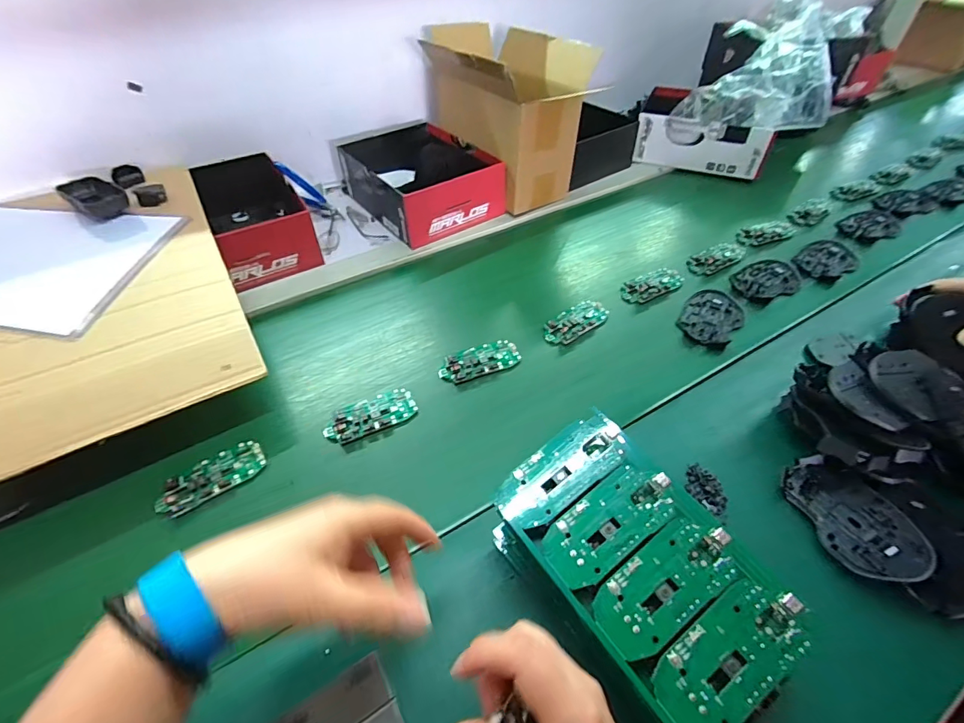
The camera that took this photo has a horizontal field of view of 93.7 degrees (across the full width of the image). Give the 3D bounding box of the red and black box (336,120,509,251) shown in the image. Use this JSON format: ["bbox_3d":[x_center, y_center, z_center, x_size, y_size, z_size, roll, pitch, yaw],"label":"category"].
[{"bbox_3d":[-0.114,-0.326,0.794,0.196,0.091,0.272,-28,54,-24],"label":"red and black box"}]

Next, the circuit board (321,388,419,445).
[{"bbox_3d":[-0.124,0.058,0.502,0.099,0.009,0.046,-21,51,-19],"label":"circuit board"}]

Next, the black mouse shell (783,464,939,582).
[{"bbox_3d":[0.333,0.137,0.405,0.075,0.022,0.117,-30,45,-1],"label":"black mouse shell"}]

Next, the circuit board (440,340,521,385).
[{"bbox_3d":[-0.003,-0.002,0.556,0.098,0.012,0.046,-16,50,-15],"label":"circuit board"}]

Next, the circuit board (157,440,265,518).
[{"bbox_3d":[-0.272,0.114,0.453,0.099,0.008,0.047,-27,53,-23],"label":"circuit board"}]

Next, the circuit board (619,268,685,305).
[{"bbox_3d":[0.251,-0.113,0.659,0.105,0.008,0.047,-22,52,-20],"label":"circuit board"}]

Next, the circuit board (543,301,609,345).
[{"bbox_3d":[0.126,-0.056,0.606,0.099,0.014,0.047,-31,55,-26],"label":"circuit board"}]

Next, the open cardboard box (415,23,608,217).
[{"bbox_3d":[0.036,-0.426,0.786,0.171,0.208,0.282,-33,56,-27],"label":"open cardboard box"}]

